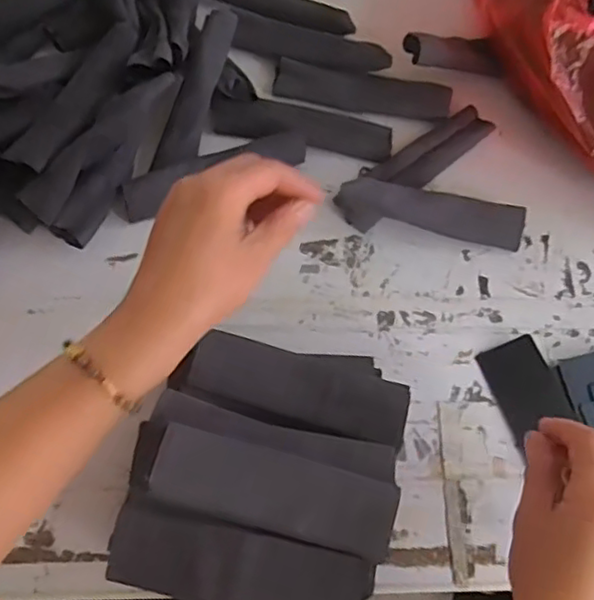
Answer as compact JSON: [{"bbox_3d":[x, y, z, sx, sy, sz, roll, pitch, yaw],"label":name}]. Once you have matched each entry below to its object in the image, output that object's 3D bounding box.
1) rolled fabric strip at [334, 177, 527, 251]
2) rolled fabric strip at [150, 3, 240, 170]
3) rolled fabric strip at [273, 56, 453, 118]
[{"bbox_3d":[0.106,-0.067,0.509,0.146,0.040,0.031,6,72,0],"label":"rolled fabric strip"},{"bbox_3d":[-0.081,-0.174,0.530,0.032,0.016,0.139,19,85,4],"label":"rolled fabric strip"},{"bbox_3d":[0.057,-0.183,0.554,0.149,0.013,0.027,12,72,2],"label":"rolled fabric strip"}]

